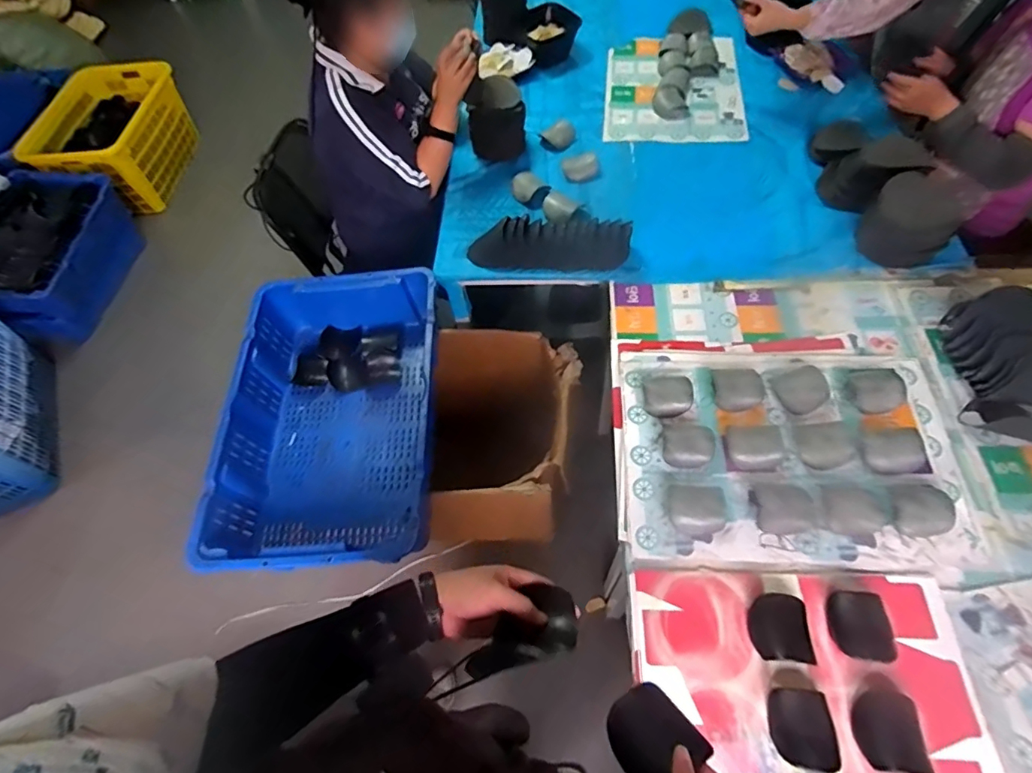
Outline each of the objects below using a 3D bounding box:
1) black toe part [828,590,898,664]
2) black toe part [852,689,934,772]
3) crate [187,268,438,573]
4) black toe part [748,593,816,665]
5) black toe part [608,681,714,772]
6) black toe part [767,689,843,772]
[{"bbox_3d":[0.510,0.353,0.760,0.084,0.033,0.098,3,59,5],"label":"black toe part"},{"bbox_3d":[0.504,0.462,0.690,0.078,0.033,0.091,2,59,5],"label":"black toe part"},{"bbox_3d":[-0.392,0.062,1.118,0.418,0.186,0.639,-2,60,4],"label":"crate"},{"bbox_3d":[0.392,0.356,0.761,0.080,0.029,0.093,5,59,6],"label":"black toe part"},{"bbox_3d":[0.145,0.371,0.539,0.082,0.022,0.092,-38,64,-19],"label":"black toe part"},{"bbox_3d":[0.395,0.467,0.696,0.091,0.030,0.091,2,59,4],"label":"black toe part"}]

